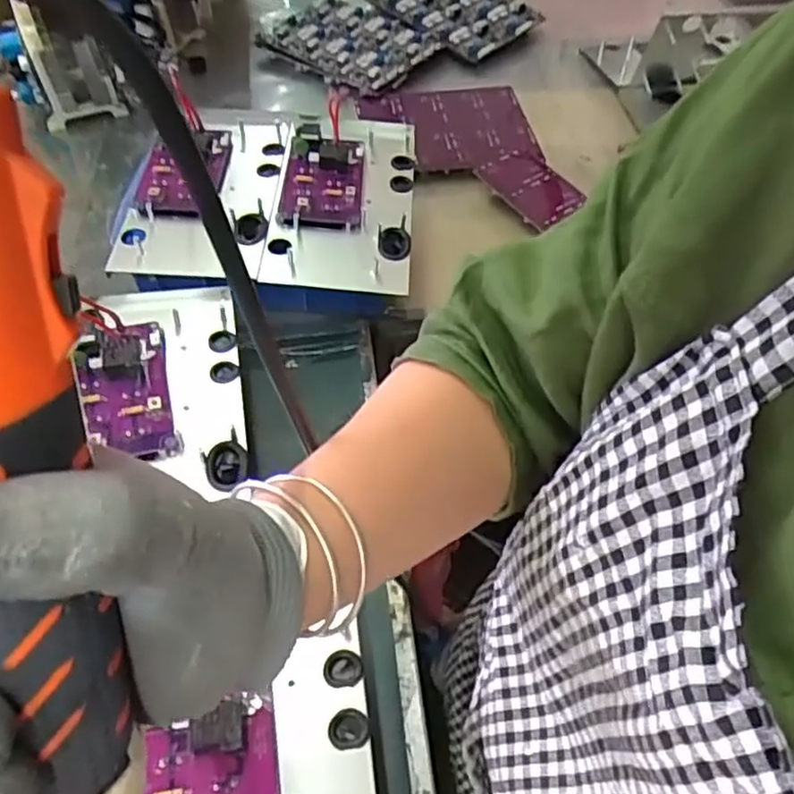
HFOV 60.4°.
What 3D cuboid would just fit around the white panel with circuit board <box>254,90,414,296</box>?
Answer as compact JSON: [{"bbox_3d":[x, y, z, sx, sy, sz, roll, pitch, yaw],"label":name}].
[{"bbox_3d":[-0.057,-0.218,0.740,0.149,0.048,0.253,3,55,0],"label":"white panel with circuit board"}]

